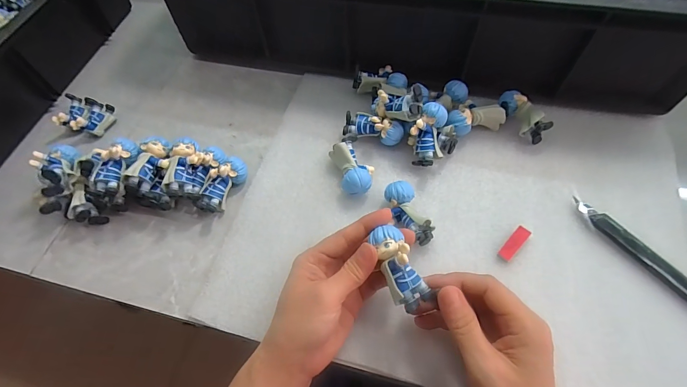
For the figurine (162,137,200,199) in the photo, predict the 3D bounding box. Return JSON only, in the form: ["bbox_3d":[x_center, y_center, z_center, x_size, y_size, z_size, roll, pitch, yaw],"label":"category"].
[{"bbox_3d":[-0.152,-0.026,0.330,0.025,0.019,0.058,3,76,5],"label":"figurine"}]

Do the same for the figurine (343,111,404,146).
[{"bbox_3d":[0.032,-0.069,0.368,0.062,0.034,0.029,9,60,9],"label":"figurine"}]

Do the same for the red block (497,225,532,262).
[{"bbox_3d":[0.153,0.045,0.310,0.038,0.005,0.012,-40,64,-19],"label":"red block"}]

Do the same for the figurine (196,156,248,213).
[{"bbox_3d":[-0.121,-0.009,0.344,0.019,0.034,0.059,24,63,17],"label":"figurine"}]

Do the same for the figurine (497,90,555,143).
[{"bbox_3d":[0.188,-0.083,0.369,0.029,0.033,0.062,-17,59,-7],"label":"figurine"}]

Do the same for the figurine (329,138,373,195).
[{"bbox_3d":[0.010,-0.026,0.349,0.035,0.026,0.064,-17,59,-7],"label":"figurine"}]

